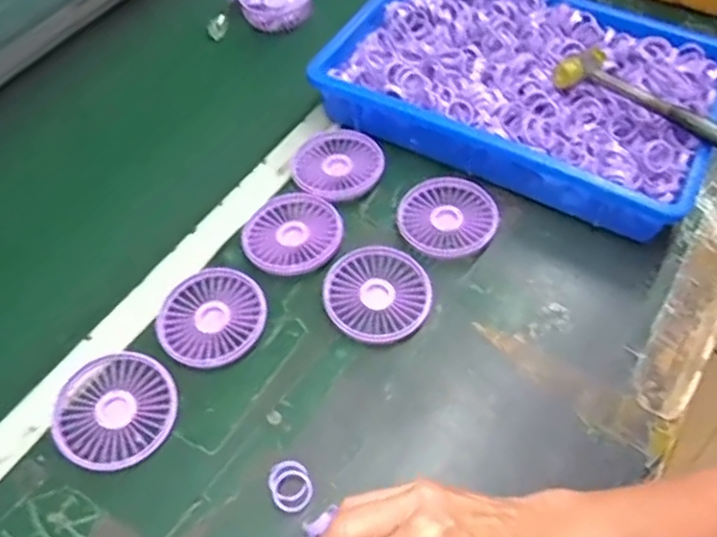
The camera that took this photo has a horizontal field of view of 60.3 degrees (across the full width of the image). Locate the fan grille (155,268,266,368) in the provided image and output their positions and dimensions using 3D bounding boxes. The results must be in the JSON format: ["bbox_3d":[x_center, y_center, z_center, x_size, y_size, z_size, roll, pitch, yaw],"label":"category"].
[{"bbox_3d":[-0.121,0.040,0.511,0.082,0.012,0.087,-1,55,2],"label":"fan grille"}]

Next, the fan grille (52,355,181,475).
[{"bbox_3d":[-0.184,0.108,0.469,0.086,0.016,0.083,-1,55,2],"label":"fan grille"}]

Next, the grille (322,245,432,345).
[{"bbox_3d":[0.016,0.022,0.522,0.088,0.015,0.085,5,56,7],"label":"grille"}]

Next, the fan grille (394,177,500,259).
[{"bbox_3d":[0.081,-0.046,0.563,0.089,0.014,0.083,-1,55,2],"label":"fan grille"}]

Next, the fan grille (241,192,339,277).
[{"bbox_3d":[-0.058,-0.032,0.552,0.086,0.008,0.082,-1,55,2],"label":"fan grille"}]

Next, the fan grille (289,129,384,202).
[{"bbox_3d":[-0.020,-0.102,0.597,0.085,0.006,0.082,-1,55,2],"label":"fan grille"}]

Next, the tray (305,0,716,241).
[{"bbox_3d":[0.165,-0.192,0.627,0.375,0.064,0.251,24,60,18],"label":"tray"}]

